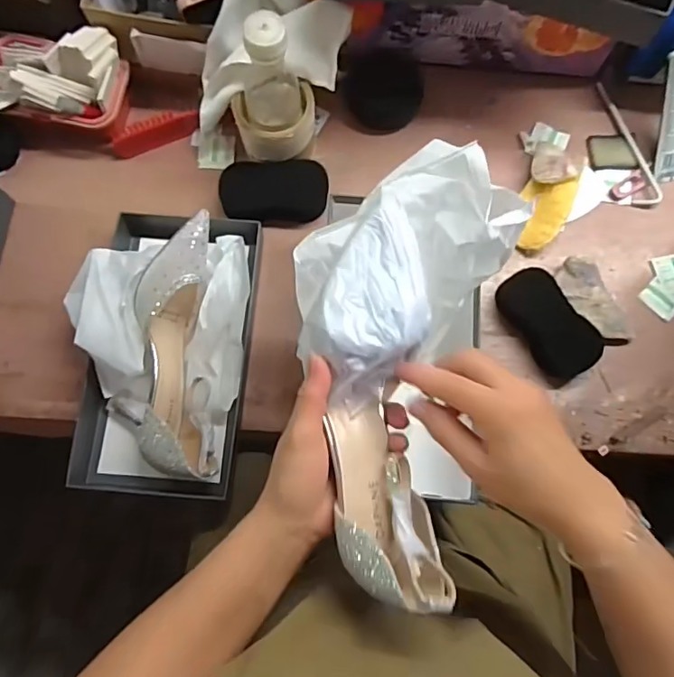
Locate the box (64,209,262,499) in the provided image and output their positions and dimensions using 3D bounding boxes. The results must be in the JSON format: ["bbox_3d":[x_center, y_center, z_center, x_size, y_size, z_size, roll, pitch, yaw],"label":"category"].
[{"bbox_3d":[-0.184,0.008,0.549,0.163,0.097,0.302,6,78,1],"label":"box"}]

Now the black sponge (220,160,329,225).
[{"bbox_3d":[-0.074,-0.171,0.615,0.126,0.028,0.070,-2,78,0],"label":"black sponge"}]

